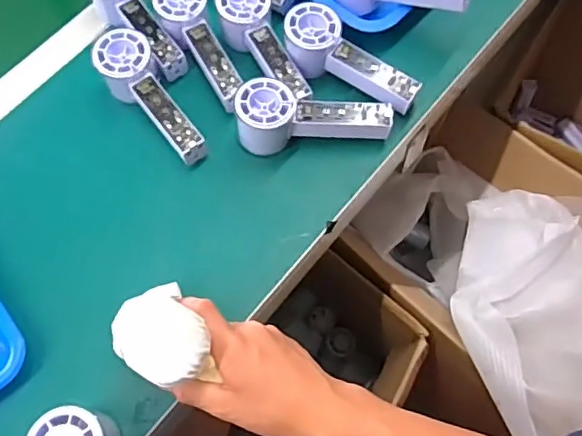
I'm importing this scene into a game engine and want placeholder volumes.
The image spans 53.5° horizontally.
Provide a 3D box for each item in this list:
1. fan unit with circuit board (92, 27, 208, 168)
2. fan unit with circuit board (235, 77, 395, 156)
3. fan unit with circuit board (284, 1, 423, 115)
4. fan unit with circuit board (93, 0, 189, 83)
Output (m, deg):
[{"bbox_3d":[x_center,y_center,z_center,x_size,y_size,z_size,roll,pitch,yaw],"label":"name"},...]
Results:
[{"bbox_3d":[-0.142,-0.121,0.592,0.055,0.052,0.158,-37,81,-13],"label":"fan unit with circuit board"},{"bbox_3d":[0.023,-0.099,0.574,0.148,0.068,0.058,-9,65,-1],"label":"fan unit with circuit board"},{"bbox_3d":[0.059,-0.160,0.598,0.156,0.044,0.059,33,71,3],"label":"fan unit with circuit board"},{"bbox_3d":[-0.170,-0.214,0.623,0.054,0.053,0.154,-29,67,-10],"label":"fan unit with circuit board"}]

